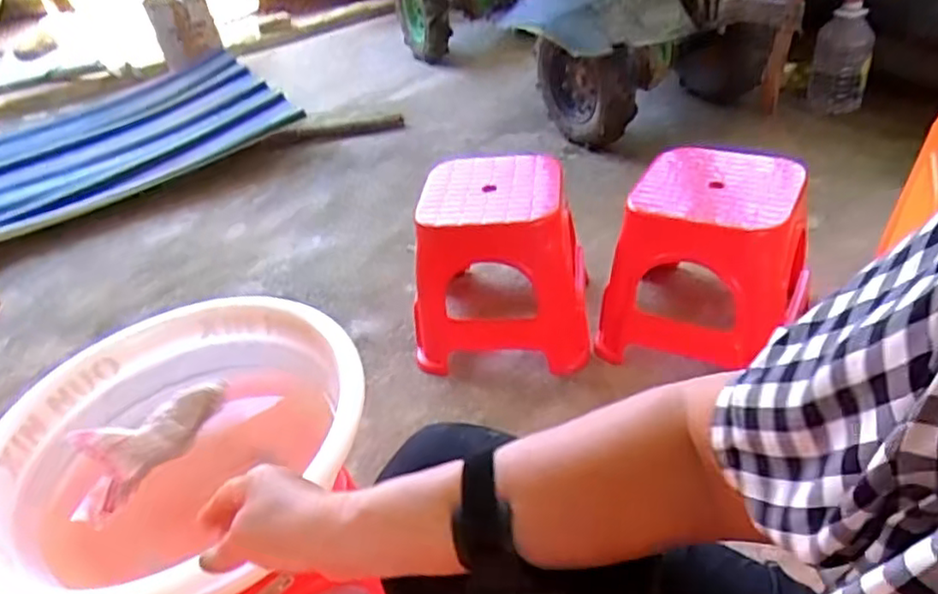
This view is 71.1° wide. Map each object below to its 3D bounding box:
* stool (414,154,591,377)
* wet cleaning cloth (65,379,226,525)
[{"bbox_3d":[0.053,-0.065,1.289,0.334,0.327,0.276,-4,35,4],"label":"stool"},{"bbox_3d":[-0.329,0.153,0.685,0.168,0.088,0.046,-29,40,-28],"label":"wet cleaning cloth"}]

